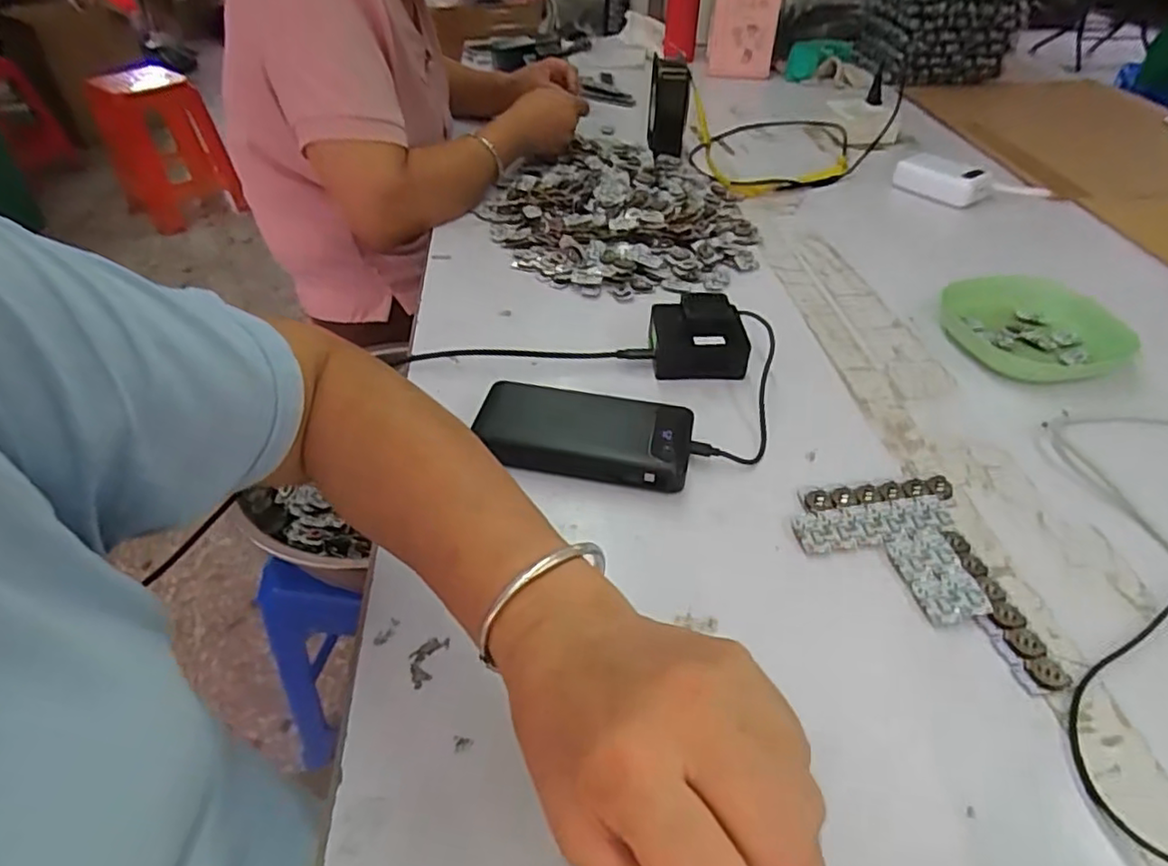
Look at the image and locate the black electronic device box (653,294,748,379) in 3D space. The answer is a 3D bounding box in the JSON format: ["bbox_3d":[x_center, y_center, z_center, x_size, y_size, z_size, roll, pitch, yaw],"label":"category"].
[{"bbox_3d":[0.097,-0.086,0.565,0.075,0.042,0.071,0,42,-2],"label":"black electronic device box"}]

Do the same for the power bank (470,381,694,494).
[{"bbox_3d":[-0.002,0.002,0.478,0.153,0.023,0.078,7,42,6],"label":"power bank"}]

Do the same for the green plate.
[{"bbox_3d":[0.408,-0.090,0.586,0.153,0.036,0.126,16,43,15],"label":"green plate"}]

